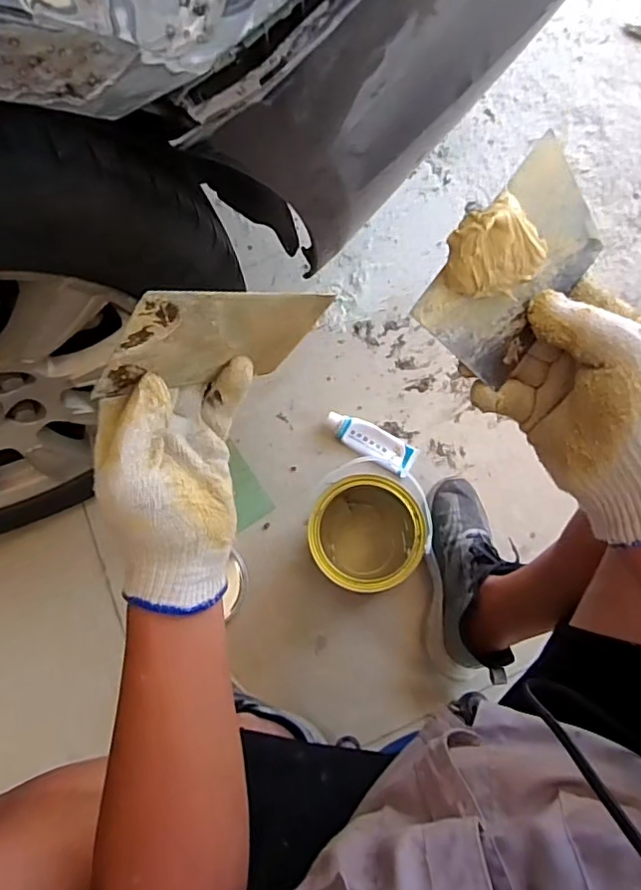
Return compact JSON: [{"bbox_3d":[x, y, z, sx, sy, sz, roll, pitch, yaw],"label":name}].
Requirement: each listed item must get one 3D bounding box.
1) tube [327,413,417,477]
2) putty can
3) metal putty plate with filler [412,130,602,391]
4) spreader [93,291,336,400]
[{"bbox_3d":[0.082,-0.003,0.918,0.149,0.032,0.056,26,77,8],"label":"tube"},{"bbox_3d":[0.064,0.132,0.812,0.147,0.149,0.149,0,74,1],"label":"putty can"},{"bbox_3d":[0.112,-0.107,0.307,0.097,0.043,0.130,43,84,-19],"label":"metal putty plate with filler"},{"bbox_3d":[-0.059,-0.066,0.358,0.155,0.080,0.007,-18,69,-50],"label":"spreader"}]

